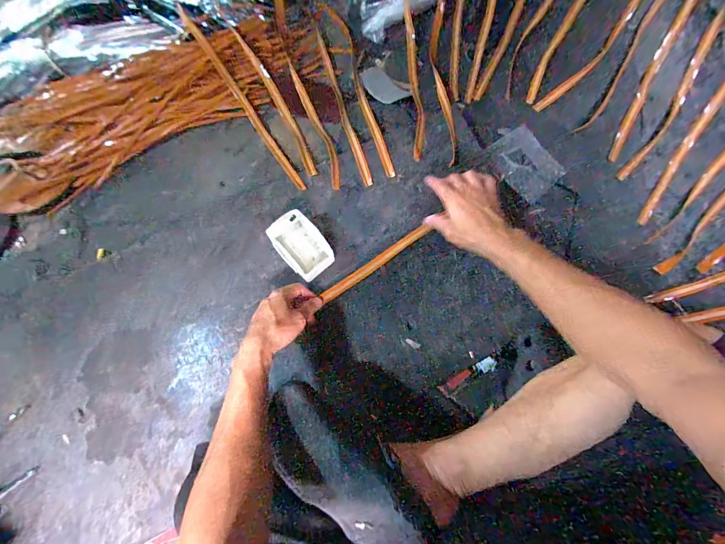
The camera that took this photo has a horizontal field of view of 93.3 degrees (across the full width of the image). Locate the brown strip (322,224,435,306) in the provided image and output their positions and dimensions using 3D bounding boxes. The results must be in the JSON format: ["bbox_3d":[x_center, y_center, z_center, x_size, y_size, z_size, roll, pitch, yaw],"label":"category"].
[{"bbox_3d":[0.021,-0.015,0.554,0.198,0.028,0.019,-35,79,-6],"label":"brown strip"}]

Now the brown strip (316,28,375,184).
[{"bbox_3d":[-0.041,-0.321,0.653,0.018,0.049,0.375,-15,76,-7],"label":"brown strip"}]

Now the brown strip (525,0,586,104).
[{"bbox_3d":[0.411,-0.506,0.669,0.027,0.069,0.380,28,79,7],"label":"brown strip"}]

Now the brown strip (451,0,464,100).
[{"bbox_3d":[0.188,-0.471,0.675,0.020,0.026,0.255,3,95,1],"label":"brown strip"}]

